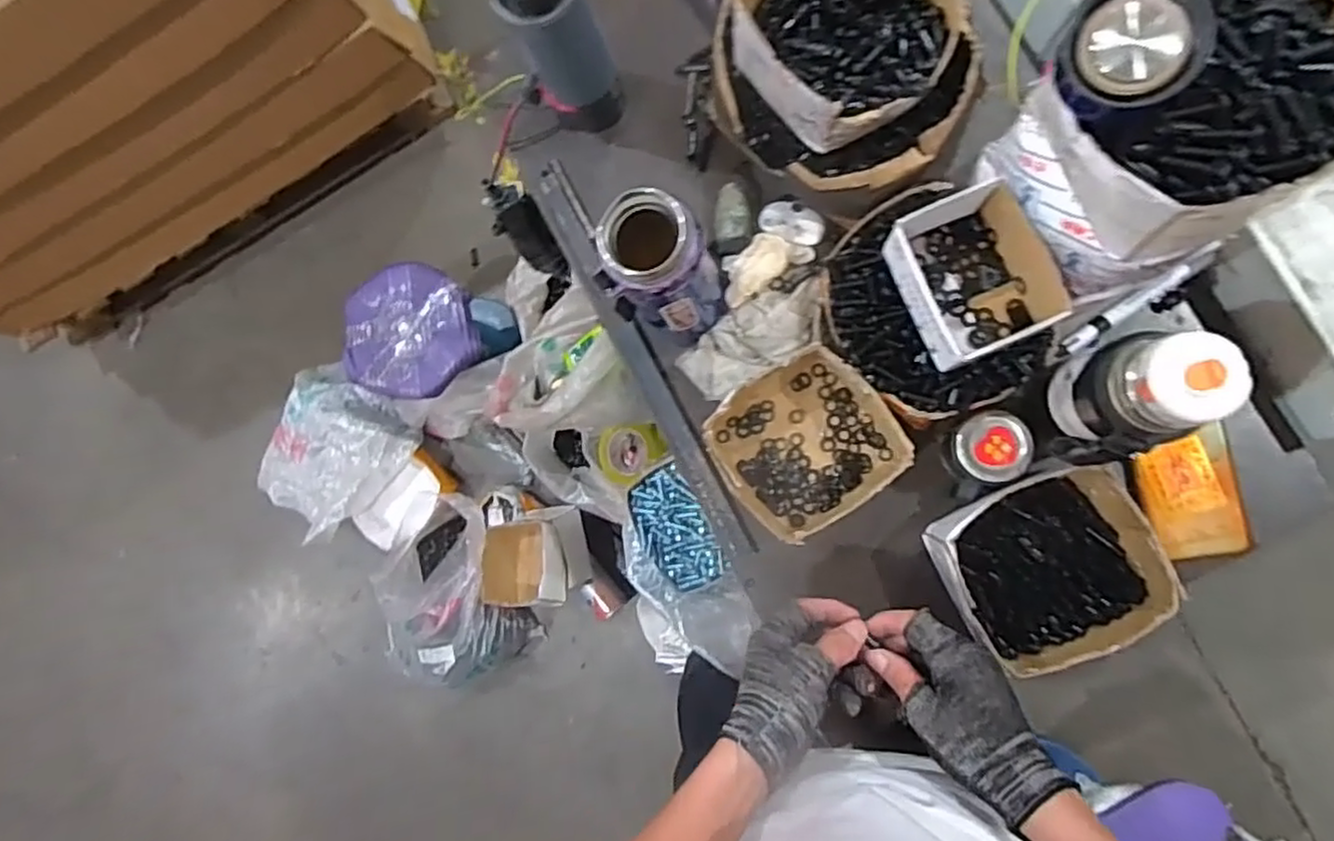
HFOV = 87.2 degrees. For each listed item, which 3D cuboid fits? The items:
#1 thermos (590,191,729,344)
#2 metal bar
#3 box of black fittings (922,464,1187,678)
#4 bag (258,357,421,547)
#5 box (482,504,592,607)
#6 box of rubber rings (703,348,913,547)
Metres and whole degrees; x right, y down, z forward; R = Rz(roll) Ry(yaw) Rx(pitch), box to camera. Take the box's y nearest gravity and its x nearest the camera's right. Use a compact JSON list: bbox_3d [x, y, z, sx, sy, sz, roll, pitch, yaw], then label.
[{"bbox_3d":[0.001,-0.115,0.588,0.080,0.215,0.078,0,87,9],"label":"thermos"},{"bbox_3d":[-0.028,-0.067,0.699,0.038,0.025,0.436,-29,83,7],"label":"metal bar"},{"bbox_3d":[0.318,0.119,0.582,0.170,0.070,0.143,-18,84,8],"label":"box of black fittings"},{"bbox_3d":[-0.672,0.055,1.373,0.282,0.087,0.300,35,93,9],"label":"bag"},{"bbox_3d":[-0.239,0.247,1.249,0.178,0.146,0.163,-10,85,9],"label":"box"},{"bbox_3d":[0.125,0.022,0.636,0.147,0.077,0.145,-34,82,6],"label":"box of rubber rings"}]

